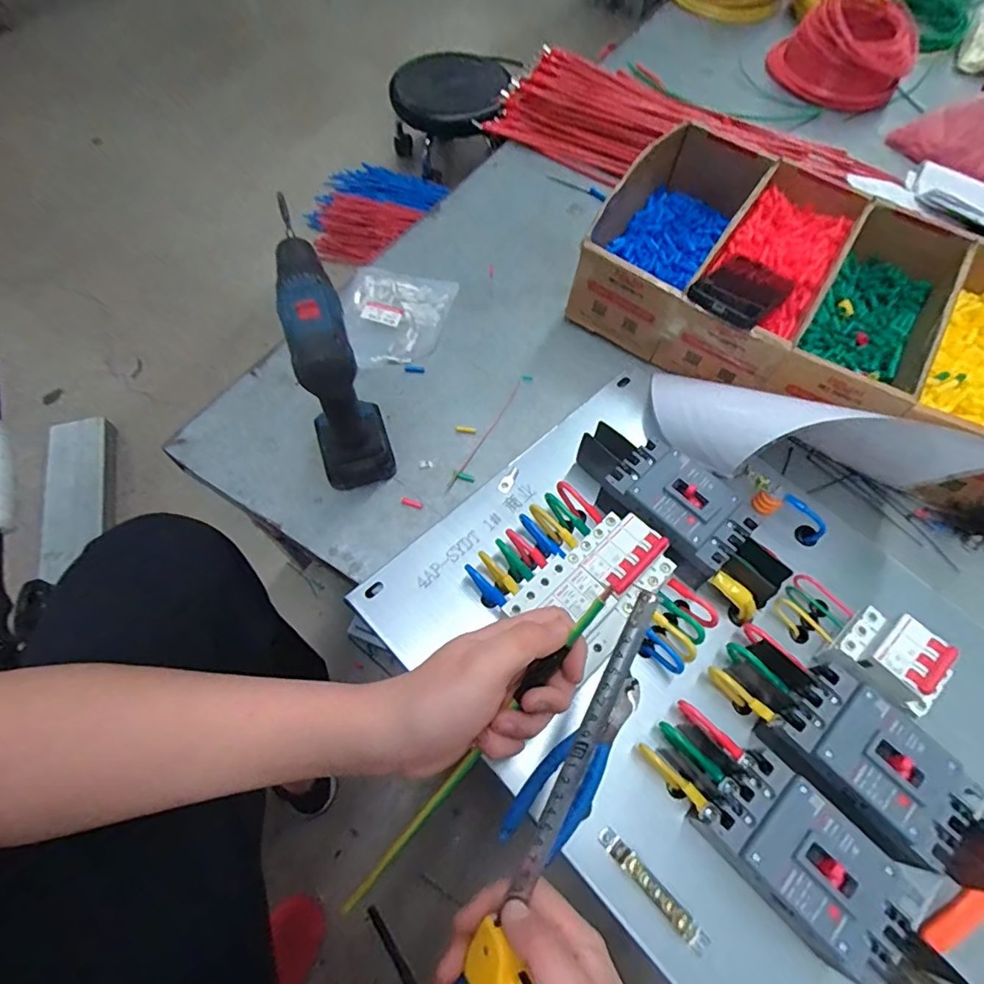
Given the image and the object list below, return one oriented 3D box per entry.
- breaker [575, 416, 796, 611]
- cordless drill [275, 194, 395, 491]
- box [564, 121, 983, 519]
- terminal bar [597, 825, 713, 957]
[{"bbox_3d":[0.174,0.021,0.522,0.092,0.069,0.226,-40,71,-20],"label":"breaker"},{"bbox_3d":[-0.148,-0.106,0.506,0.067,0.210,0.163,-16,64,-11],"label":"cordless drill"},{"bbox_3d":[0.381,-0.233,0.660,0.515,0.121,0.313,32,65,13],"label":"box"},{"bbox_3d":[0.124,0.305,0.410,0.016,0.021,0.102,-40,71,-21],"label":"terminal bar"}]

